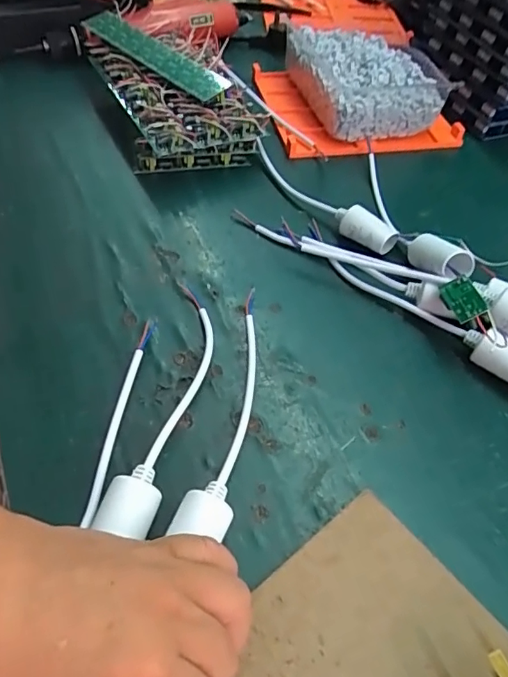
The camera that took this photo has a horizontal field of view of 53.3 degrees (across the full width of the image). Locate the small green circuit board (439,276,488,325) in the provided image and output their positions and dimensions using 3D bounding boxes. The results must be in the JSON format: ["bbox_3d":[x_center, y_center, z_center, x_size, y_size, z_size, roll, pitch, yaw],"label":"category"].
[{"bbox_3d":[0.142,-0.027,0.347,0.022,0.004,0.035,-33,47,21],"label":"small green circuit board"}]

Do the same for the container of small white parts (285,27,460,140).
[{"bbox_3d":[0.122,-0.276,0.548,0.139,0.060,0.157,-11,53,-13],"label":"container of small white parts"}]

